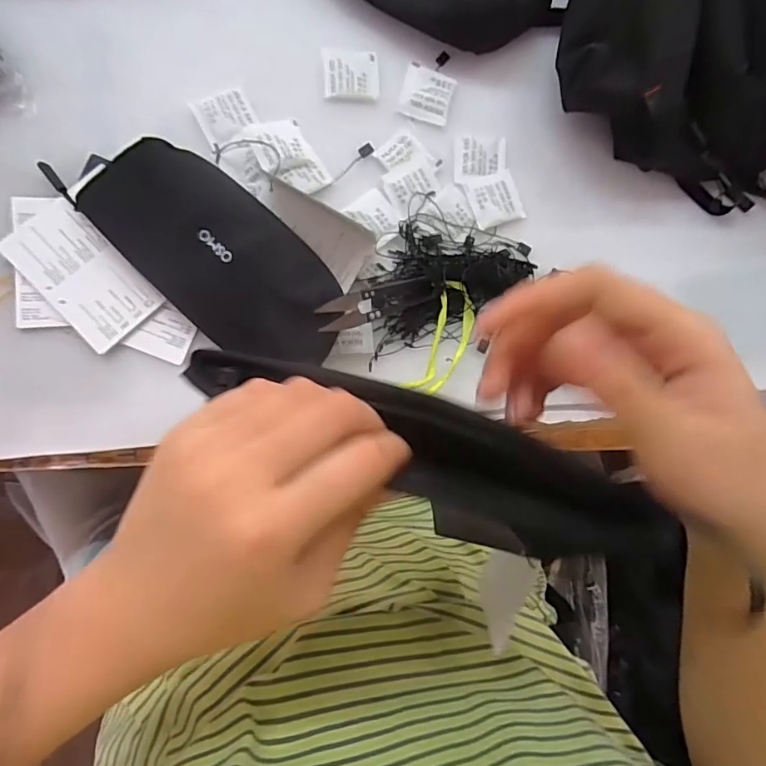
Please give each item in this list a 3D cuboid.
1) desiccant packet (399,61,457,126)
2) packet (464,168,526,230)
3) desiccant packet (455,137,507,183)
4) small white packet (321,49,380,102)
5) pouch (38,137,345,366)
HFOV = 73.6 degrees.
[{"bbox_3d":[0.035,-0.222,0.390,0.038,0.004,0.041,14,84,-6],"label":"desiccant packet"},{"bbox_3d":[0.086,-0.140,0.388,0.042,0.004,0.039,-19,88,-8],"label":"packet"},{"bbox_3d":[0.075,-0.170,0.390,0.040,0.009,0.034,0,85,-7],"label":"desiccant packet"},{"bbox_3d":[-0.024,-0.232,0.383,0.041,0.005,0.040,-3,85,-7],"label":"small white packet"},{"bbox_3d":[-0.110,-0.085,0.340,0.191,0.045,0.089,39,82,-2],"label":"pouch"}]

